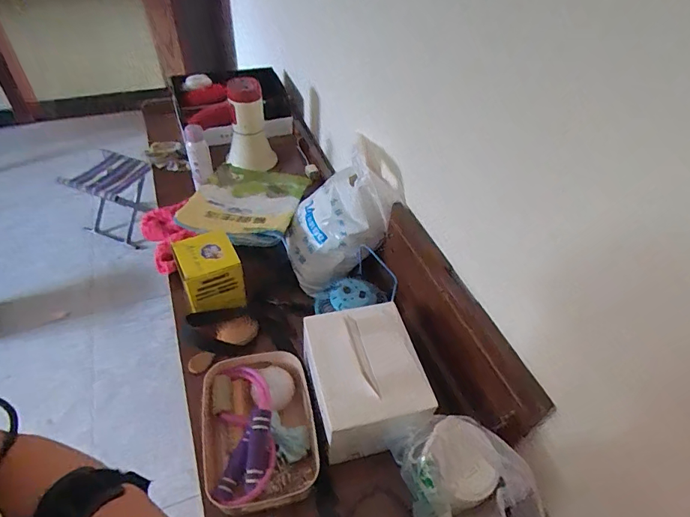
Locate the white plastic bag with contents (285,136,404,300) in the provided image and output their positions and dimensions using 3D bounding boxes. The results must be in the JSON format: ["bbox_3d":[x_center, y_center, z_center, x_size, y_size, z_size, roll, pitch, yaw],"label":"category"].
[{"bbox_3d":[-0.011,-0.087,0.801,0.194,0.224,0.159,-13,49,-16],"label":"white plastic bag with contents"}]

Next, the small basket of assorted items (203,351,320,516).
[{"bbox_3d":[-0.119,0.237,0.607,0.147,0.069,0.205,-6,48,-10],"label":"small basket of assorted items"}]

